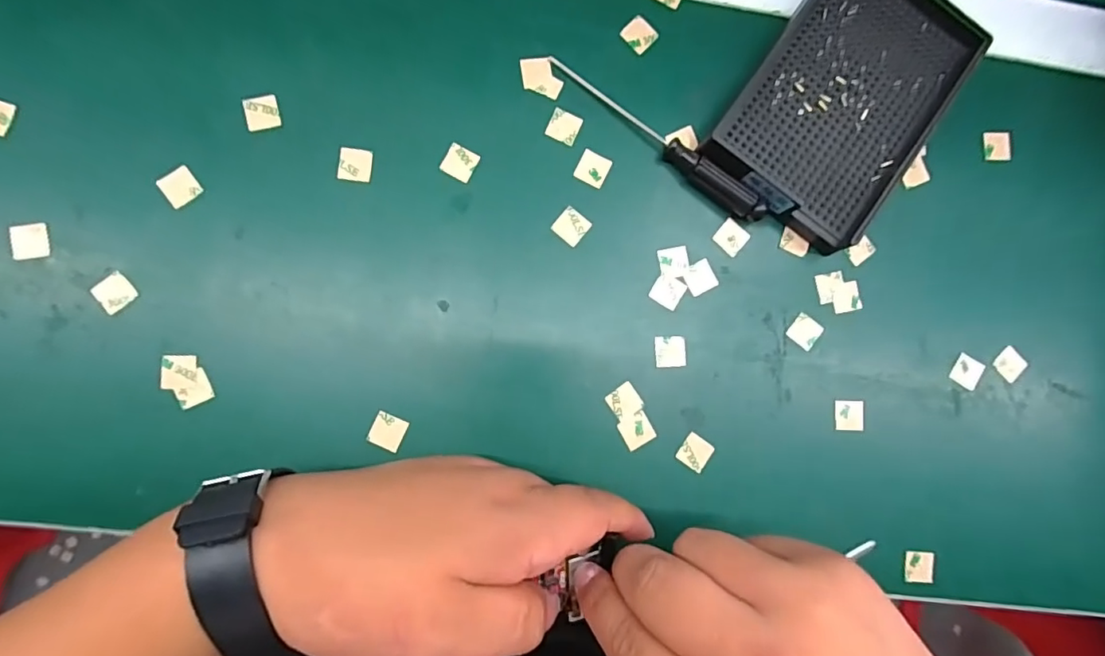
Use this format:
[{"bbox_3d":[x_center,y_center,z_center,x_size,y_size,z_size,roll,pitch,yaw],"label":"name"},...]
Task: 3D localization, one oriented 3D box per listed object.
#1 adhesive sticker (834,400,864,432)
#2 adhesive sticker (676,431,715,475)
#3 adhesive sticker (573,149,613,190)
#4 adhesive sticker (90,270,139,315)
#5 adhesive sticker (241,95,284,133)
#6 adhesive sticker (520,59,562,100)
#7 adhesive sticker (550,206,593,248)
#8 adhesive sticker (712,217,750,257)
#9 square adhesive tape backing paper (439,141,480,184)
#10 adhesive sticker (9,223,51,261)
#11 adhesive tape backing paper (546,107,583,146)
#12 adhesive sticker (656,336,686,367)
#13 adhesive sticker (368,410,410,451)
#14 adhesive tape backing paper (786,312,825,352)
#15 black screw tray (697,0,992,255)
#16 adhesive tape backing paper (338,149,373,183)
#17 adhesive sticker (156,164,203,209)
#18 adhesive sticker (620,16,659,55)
[{"bbox_3d":[0.155,0.046,0.280,0.015,0.004,0.016,1,87,-6],"label":"adhesive sticker"},{"bbox_3d":[0.072,0.063,0.272,0.016,0.004,0.016,34,83,-2],"label":"adhesive sticker"},{"bbox_3d":[0.021,-0.081,0.275,0.016,0.004,0.016,26,89,-2],"label":"adhesive sticker"},{"bbox_3d":[-0.202,-0.016,0.249,0.016,0.004,0.016,-38,96,-9],"label":"adhesive sticker"},{"bbox_3d":[-0.140,-0.104,0.260,0.017,0.004,0.017,-17,88,-12],"label":"adhesive sticker"},{"bbox_3d":[-0.005,-0.128,0.276,0.019,0.004,0.022,-9,88,-4],"label":"adhesive sticker"},{"bbox_3d":[0.010,-0.051,0.273,0.016,0.004,0.015,39,85,-3],"label":"adhesive sticker"},{"bbox_3d":[0.093,-0.047,0.280,0.015,0.004,0.017,42,88,-1],"label":"adhesive sticker"},{"bbox_3d":[-0.046,-0.082,0.269,0.016,0.004,0.016,25,84,-8],"label":"square adhesive tape backing paper"},{"bbox_3d":[-0.238,-0.039,0.246,0.015,0.004,0.016,-12,86,-16],"label":"adhesive sticker"},{"bbox_3d":[0.006,-0.103,0.274,0.016,0.004,0.015,23,85,-4],"label":"adhesive tape backing paper"},{"bbox_3d":[0.060,0.012,0.273,0.016,0.004,0.015,-1,85,-5],"label":"adhesive sticker"},{"bbox_3d":[-0.078,0.050,0.258,0.015,0.004,0.016,24,80,-6],"label":"adhesive sticker"},{"bbox_3d":[0.132,0.002,0.282,0.015,0.004,0.016,38,84,-1],"label":"adhesive tape backing paper"},{"bbox_3d":[0.151,-0.118,0.279,0.092,0.024,0.139,35,84,-3],"label":"black screw tray"},{"bbox_3d":[-0.096,-0.080,0.264,0.015,0.004,0.015,6,86,-10],"label":"adhesive tape backing paper"},{"bbox_3d":[-0.175,-0.066,0.253,0.015,0.004,0.014,-39,102,-15],"label":"adhesive sticker"},{"bbox_3d":[0.046,-0.153,0.282,0.015,0.004,0.017,41,85,-5],"label":"adhesive sticker"}]

